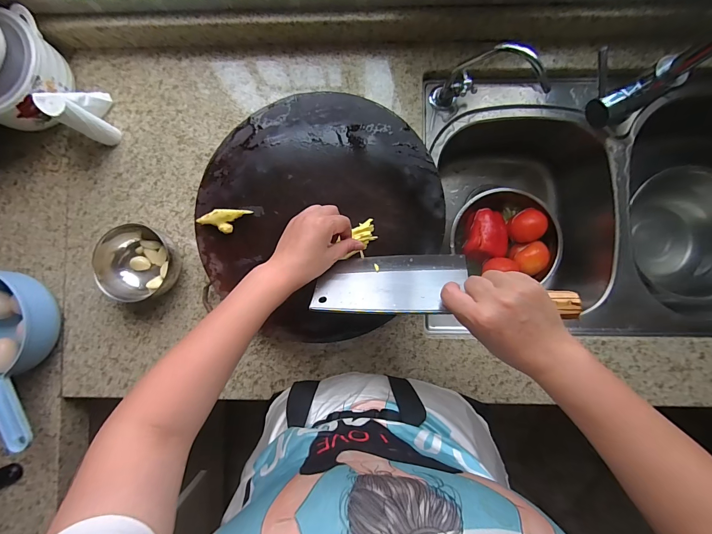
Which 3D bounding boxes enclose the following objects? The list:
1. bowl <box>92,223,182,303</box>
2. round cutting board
[{"bbox_3d":[-0.323,-0.005,0.501,0.104,0.061,0.107,0,87,2],"label":"bowl"},{"bbox_3d":[-0.054,-0.075,0.504,0.352,0.053,0.358,0,87,2],"label":"round cutting board"}]

